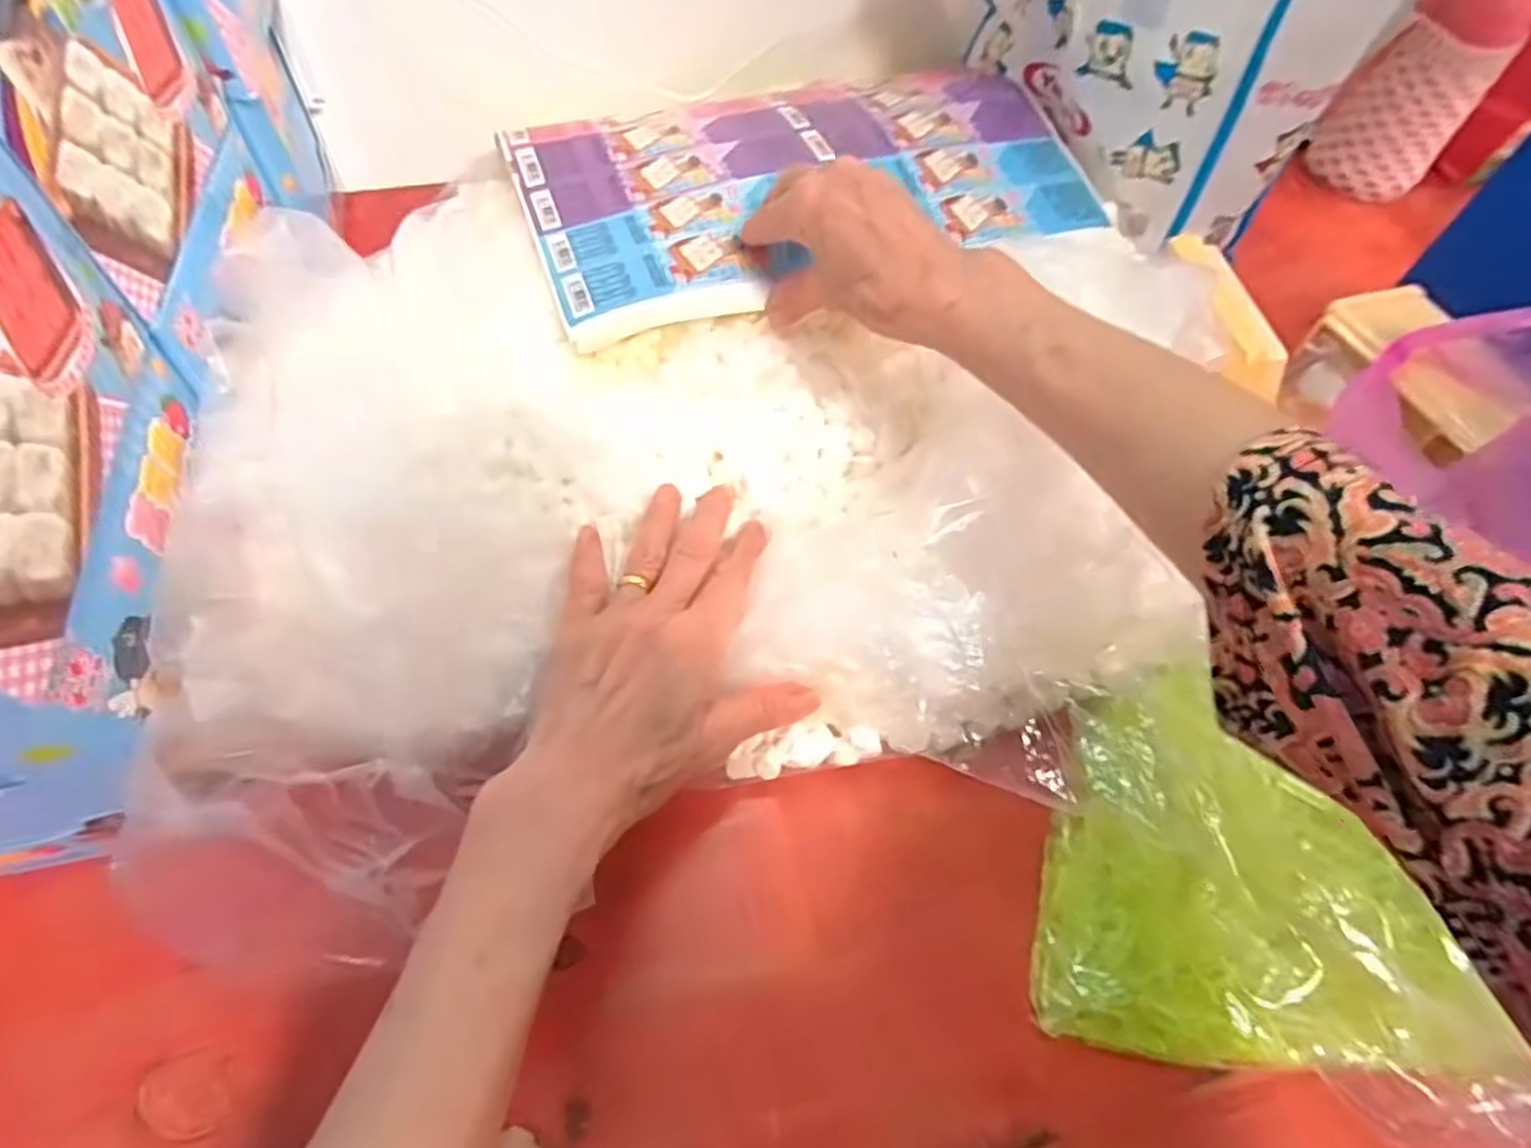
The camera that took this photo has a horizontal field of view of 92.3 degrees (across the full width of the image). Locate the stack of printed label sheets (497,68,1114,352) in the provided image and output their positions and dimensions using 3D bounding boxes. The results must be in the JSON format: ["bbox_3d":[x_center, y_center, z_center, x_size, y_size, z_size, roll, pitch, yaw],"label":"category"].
[{"bbox_3d":[0.032,-0.253,0.463,0.359,0.023,0.187,-20,61,-14],"label":"stack of printed label sheets"}]

